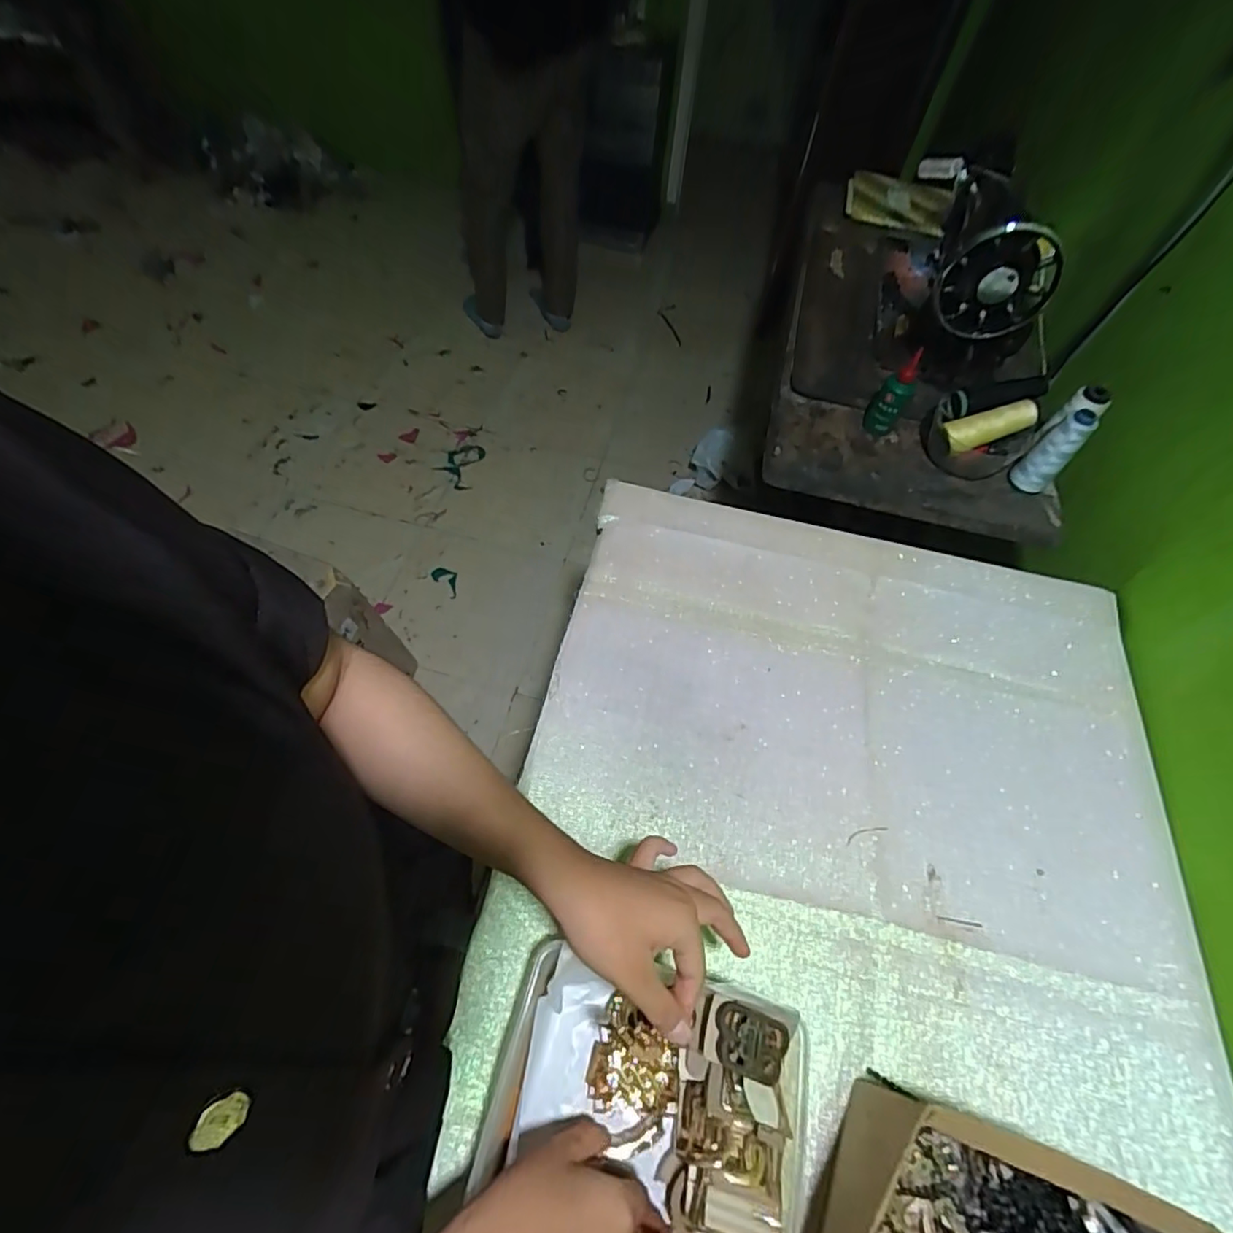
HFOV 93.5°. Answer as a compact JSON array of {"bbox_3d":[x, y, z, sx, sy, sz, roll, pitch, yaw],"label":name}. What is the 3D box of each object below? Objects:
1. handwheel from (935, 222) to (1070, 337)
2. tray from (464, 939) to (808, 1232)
[{"bbox_3d":[0.467,-0.407,0.716,0.125,0.129,0.032,15,59,5],"label":"handwheel"},{"bbox_3d":[0.012,0.350,0.378,0.205,0.075,0.200,13,58,6],"label":"tray"}]

